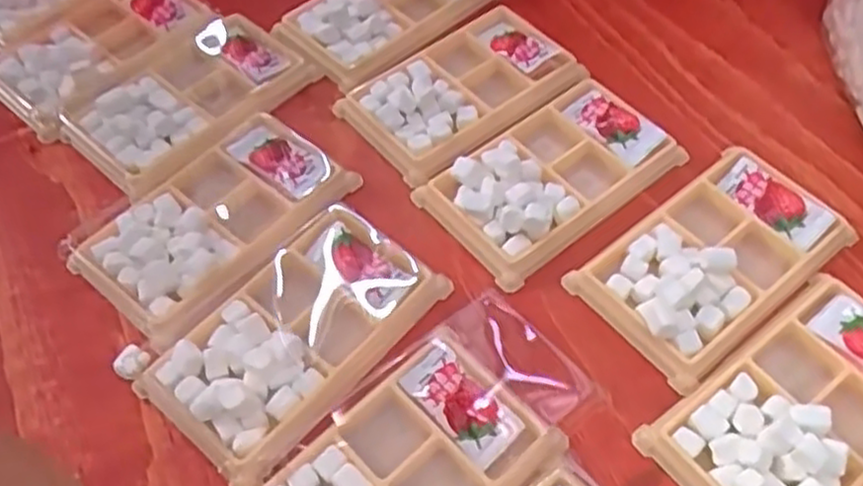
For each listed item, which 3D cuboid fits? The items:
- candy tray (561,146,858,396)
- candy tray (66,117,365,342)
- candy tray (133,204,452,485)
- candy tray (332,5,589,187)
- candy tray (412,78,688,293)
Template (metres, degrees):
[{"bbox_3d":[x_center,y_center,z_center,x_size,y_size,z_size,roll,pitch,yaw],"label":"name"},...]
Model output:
[{"bbox_3d":[0.141,0.005,0.369,0.127,0.016,0.076,-35,62,-19],"label":"candy tray"},{"bbox_3d":[-0.114,-0.013,0.392,0.135,0.020,0.082,-39,63,-21],"label":"candy tray"},{"bbox_3d":[-0.064,0.042,0.349,0.075,0.016,0.131,37,65,23],"label":"candy tray"},{"bbox_3d":[0.019,-0.092,0.445,0.128,0.018,0.083,-36,62,-20],"label":"candy tray"},{"bbox_3d":[0.067,-0.040,0.405,0.131,0.019,0.074,-34,62,-19],"label":"candy tray"}]

